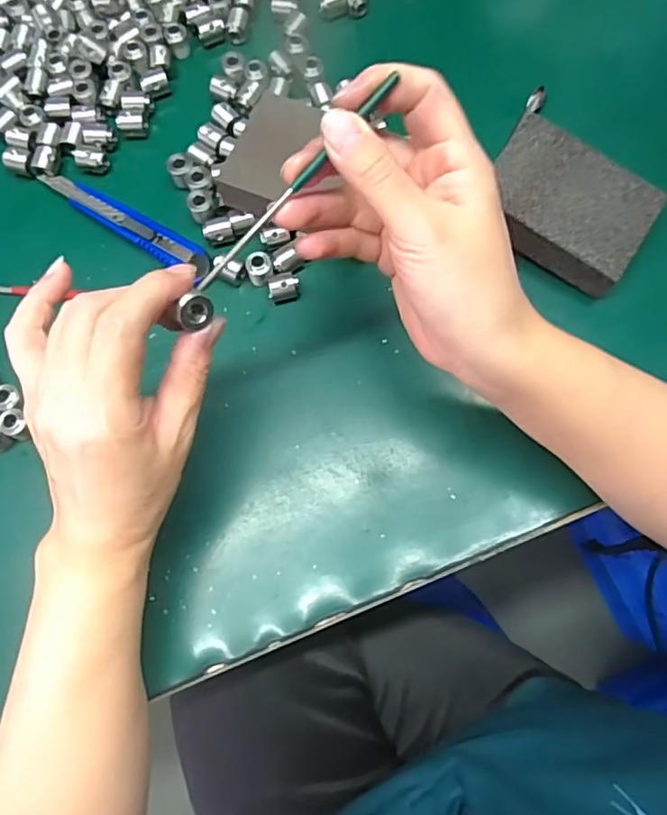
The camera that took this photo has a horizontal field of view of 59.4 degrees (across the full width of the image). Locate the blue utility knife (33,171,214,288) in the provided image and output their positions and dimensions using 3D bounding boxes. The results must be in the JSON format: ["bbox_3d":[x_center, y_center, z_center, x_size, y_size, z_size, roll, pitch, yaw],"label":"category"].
[{"bbox_3d":[-0.130,-0.118,0.369,0.127,0.009,0.021,32,78,6],"label":"blue utility knife"}]

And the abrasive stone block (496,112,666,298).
[{"bbox_3d":[0.138,-0.119,0.349,0.093,0.030,0.067,31,78,6],"label":"abrasive stone block"}]

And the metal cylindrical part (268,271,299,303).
[{"bbox_3d":[-0.030,-0.074,0.355,0.018,0.012,0.014,-10,77,-4],"label":"metal cylindrical part"}]

